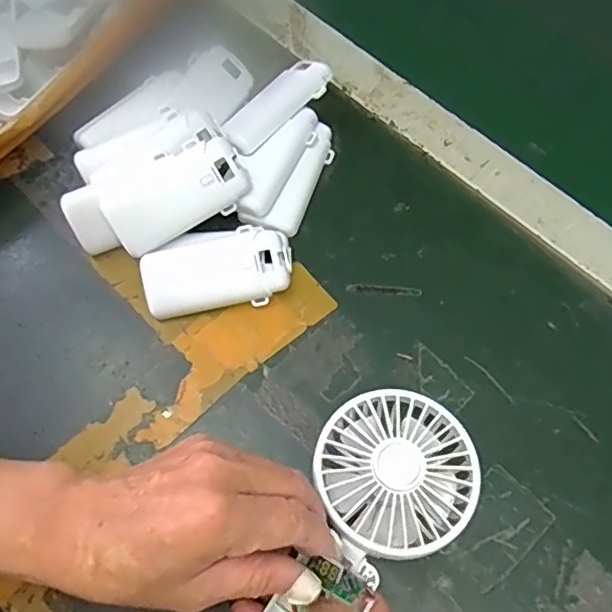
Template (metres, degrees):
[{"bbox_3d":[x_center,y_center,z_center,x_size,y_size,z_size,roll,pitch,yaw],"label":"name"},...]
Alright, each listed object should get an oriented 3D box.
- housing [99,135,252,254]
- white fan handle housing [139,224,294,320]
[{"bbox_3d":[-0.087,-0.075,0.388,0.092,0.024,0.042,-31,71,-10],"label":"housing"},{"bbox_3d":[-0.058,-0.021,0.391,0.097,0.029,0.045,-14,69,-4],"label":"white fan handle housing"}]

